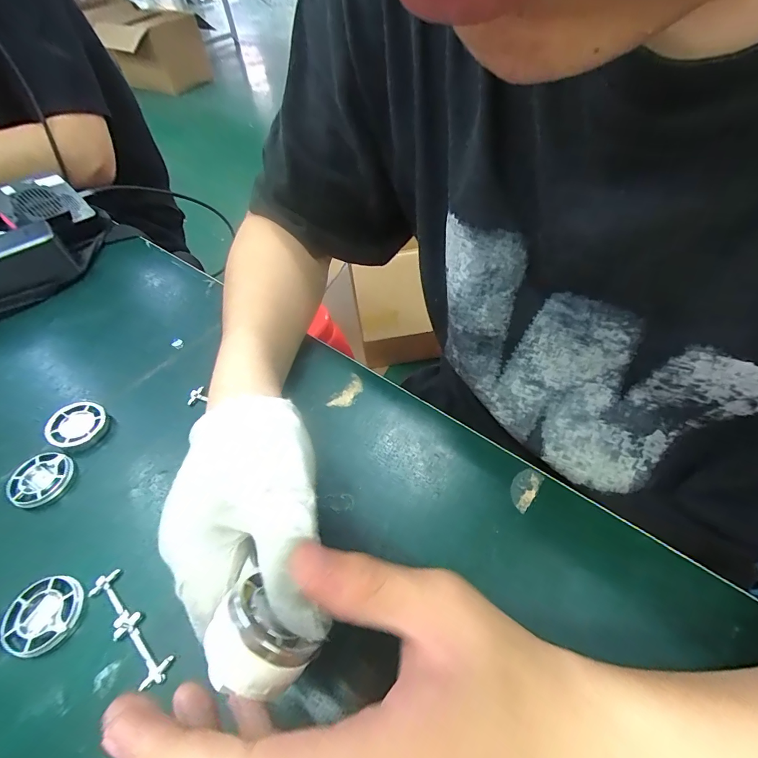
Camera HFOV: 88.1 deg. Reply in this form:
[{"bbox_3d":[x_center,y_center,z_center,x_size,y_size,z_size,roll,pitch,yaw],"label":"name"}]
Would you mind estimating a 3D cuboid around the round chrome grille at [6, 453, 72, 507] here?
[{"bbox_3d":[-0.238,0.071,0.277,0.038,0.012,0.039,-2,52,2],"label":"round chrome grille"}]

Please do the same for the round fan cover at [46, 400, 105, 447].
[{"bbox_3d":[-0.232,0.035,0.303,0.038,0.015,0.038,-2,52,2],"label":"round fan cover"}]

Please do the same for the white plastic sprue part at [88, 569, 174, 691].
[{"bbox_3d":[-0.140,0.138,0.219,0.070,0.006,0.017,35,61,26],"label":"white plastic sprue part"}]

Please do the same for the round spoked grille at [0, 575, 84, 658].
[{"bbox_3d":[-0.190,0.134,0.223,0.037,0.010,0.038,-2,52,2],"label":"round spoked grille"}]

